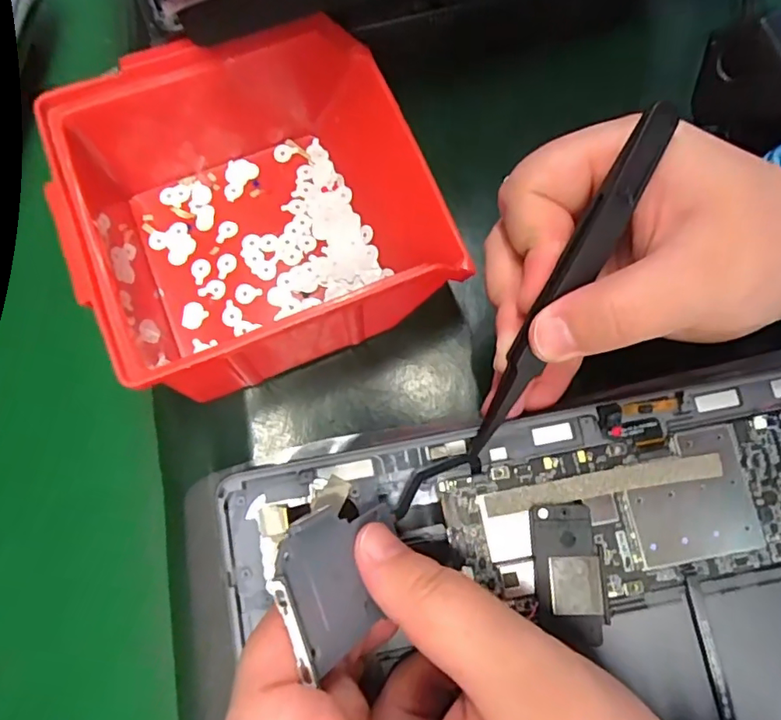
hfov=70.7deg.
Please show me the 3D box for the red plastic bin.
[{"bbox_3d":[-0.056,-0.066,0.233,0.138,0.077,0.134,-23,76,-4],"label":"red plastic bin"}]

